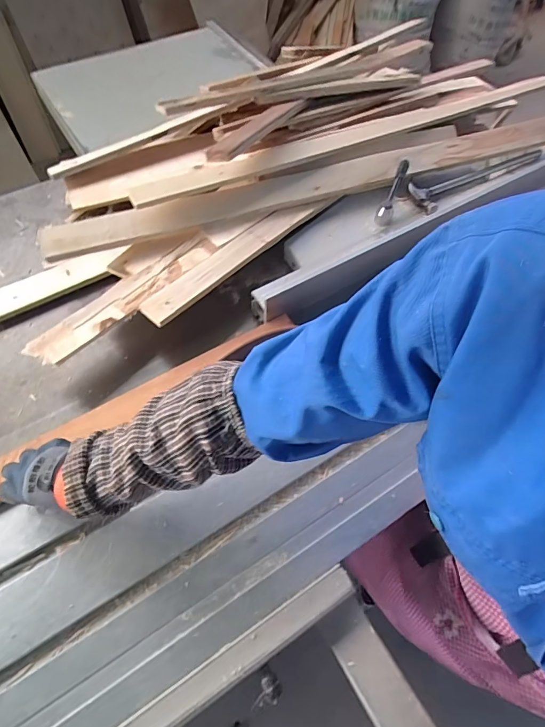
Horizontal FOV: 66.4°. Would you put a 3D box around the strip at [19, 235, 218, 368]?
[{"bbox_3d":[-0.235,-0.115,0.687,0.063,0.018,0.338,40,66,18],"label":"strip"}]

